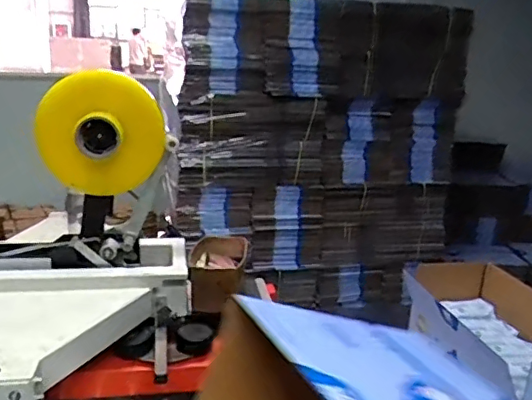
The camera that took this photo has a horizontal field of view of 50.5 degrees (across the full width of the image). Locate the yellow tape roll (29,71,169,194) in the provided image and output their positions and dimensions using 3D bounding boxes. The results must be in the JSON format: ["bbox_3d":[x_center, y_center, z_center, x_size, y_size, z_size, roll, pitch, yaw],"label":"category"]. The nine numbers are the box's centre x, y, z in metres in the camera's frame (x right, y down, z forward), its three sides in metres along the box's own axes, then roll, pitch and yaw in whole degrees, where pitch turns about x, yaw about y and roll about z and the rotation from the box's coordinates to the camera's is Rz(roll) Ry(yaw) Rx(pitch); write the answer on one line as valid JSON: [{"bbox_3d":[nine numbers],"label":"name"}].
[{"bbox_3d":[-0.365,-0.141,1.254,0.268,0.278,0.047,-14,25,-1],"label":"yellow tape roll"}]

